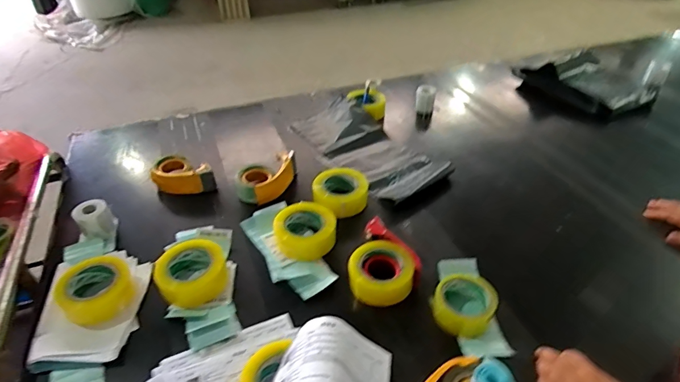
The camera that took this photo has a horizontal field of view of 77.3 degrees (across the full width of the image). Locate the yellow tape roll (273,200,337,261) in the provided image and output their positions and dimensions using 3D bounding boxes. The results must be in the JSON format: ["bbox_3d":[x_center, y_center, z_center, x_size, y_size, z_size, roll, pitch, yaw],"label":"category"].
[{"bbox_3d":[-0.075,0.081,0.911,0.131,0.053,0.133,-9,39,-13],"label":"yellow tape roll"}]

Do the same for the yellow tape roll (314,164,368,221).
[{"bbox_3d":[0.001,0.000,1.022,0.132,0.058,0.150,2,38,1],"label":"yellow tape roll"}]

